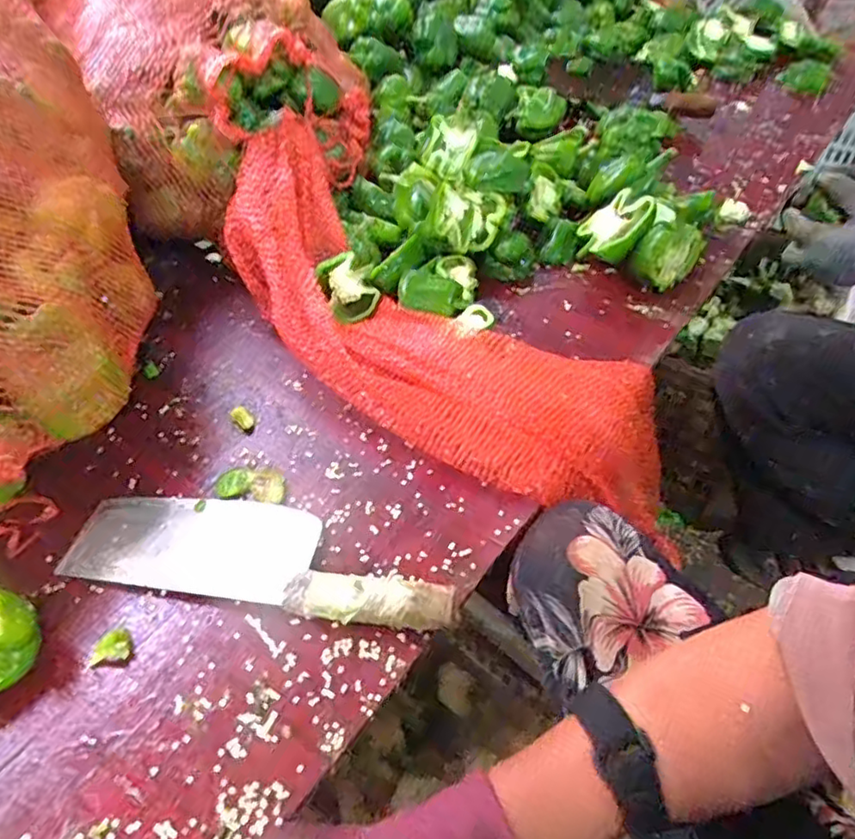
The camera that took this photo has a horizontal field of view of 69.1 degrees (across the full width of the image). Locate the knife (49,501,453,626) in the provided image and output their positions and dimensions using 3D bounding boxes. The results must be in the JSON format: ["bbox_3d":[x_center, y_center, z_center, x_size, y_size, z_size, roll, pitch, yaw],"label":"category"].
[{"bbox_3d":[-0.133,0.103,0.500,0.320,0.027,0.092,8,51,8],"label":"knife"}]

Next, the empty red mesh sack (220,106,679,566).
[{"bbox_3d":[-0.006,-0.094,0.638,0.563,0.171,0.223,31,58,25],"label":"empty red mesh sack"}]

